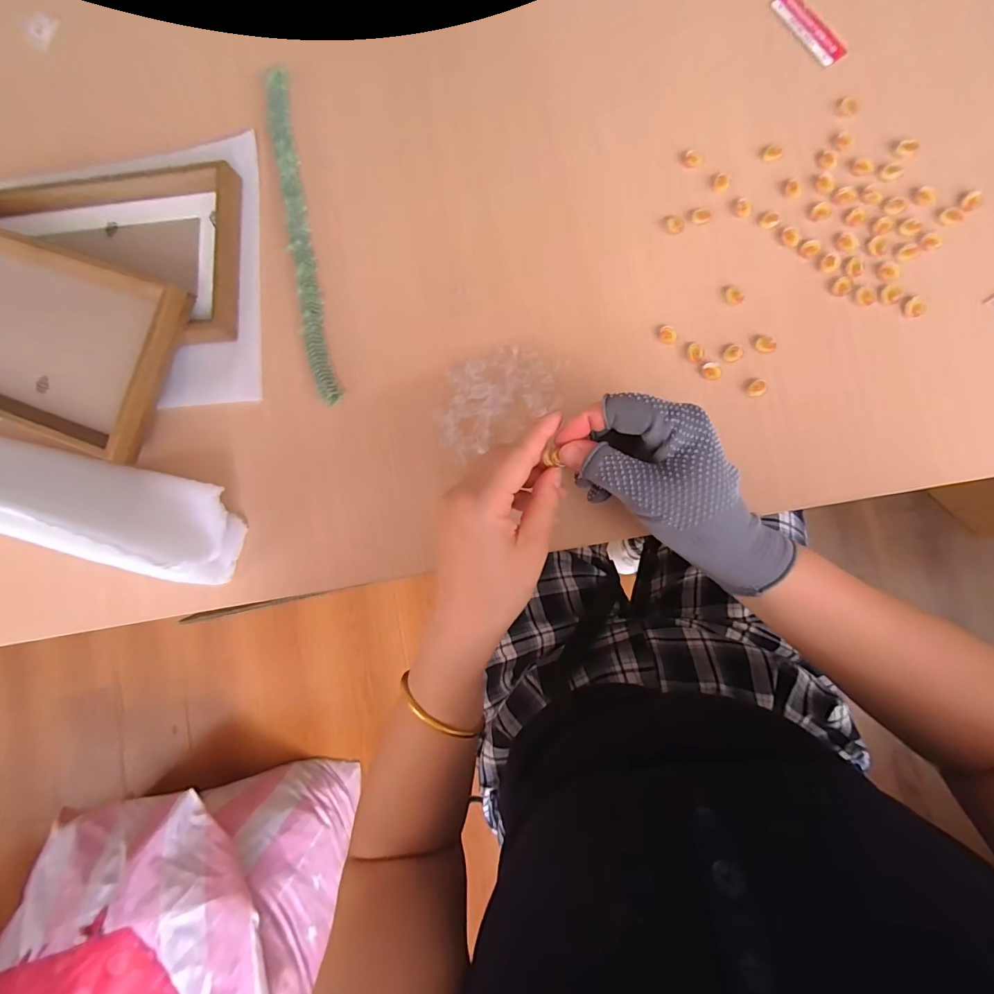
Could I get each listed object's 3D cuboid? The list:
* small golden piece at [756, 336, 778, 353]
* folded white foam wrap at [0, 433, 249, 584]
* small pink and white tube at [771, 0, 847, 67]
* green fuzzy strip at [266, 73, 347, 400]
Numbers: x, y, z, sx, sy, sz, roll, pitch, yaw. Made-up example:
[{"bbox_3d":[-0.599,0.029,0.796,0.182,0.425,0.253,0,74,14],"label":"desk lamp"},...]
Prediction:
[{"bbox_3d":[0.198,-0.112,0.325,0.014,0.004,0.011,37,90,9],"label":"small golden piece"},{"bbox_3d":[-0.412,-0.014,0.364,0.409,0.070,0.075,13,87,8],"label":"folded white foam wrap"},{"bbox_3d":[0.241,-0.364,0.342,0.020,0.004,0.072,-30,82,4],"label":"small pink and white tube"},{"bbox_3d":[-0.167,-0.225,0.378,0.018,0.017,0.301,-12,84,6],"label":"green fuzzy strip"}]

